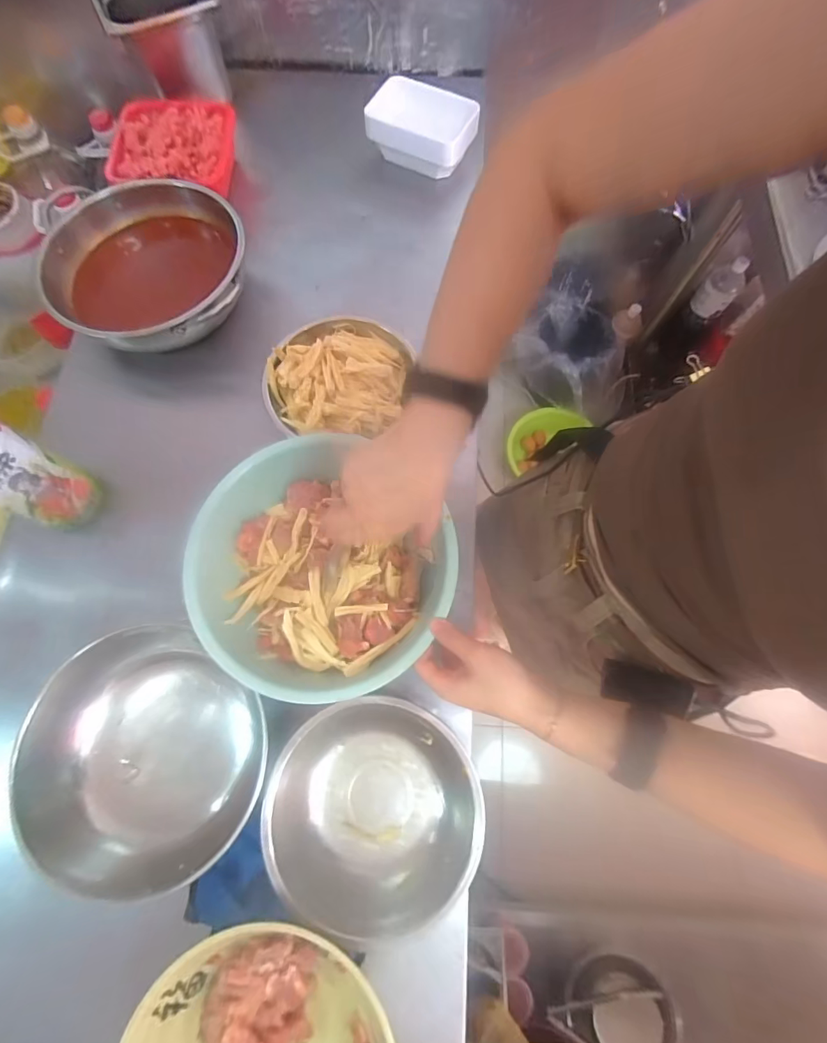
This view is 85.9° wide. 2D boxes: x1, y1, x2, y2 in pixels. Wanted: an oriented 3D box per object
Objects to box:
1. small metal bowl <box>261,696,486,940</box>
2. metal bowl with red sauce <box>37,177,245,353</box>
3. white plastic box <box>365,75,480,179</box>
[{"bbox_3d":[-0.041,0.283,0.449,0.205,0.073,0.191,0,76,1],"label":"small metal bowl"},{"bbox_3d":[-0.358,-0.339,0.619,0.255,0.093,0.240,0,76,1],"label":"metal bowl with red sauce"},{"bbox_3d":[0.016,-0.621,0.709,0.160,0.083,0.082,15,74,5],"label":"white plastic box"}]

